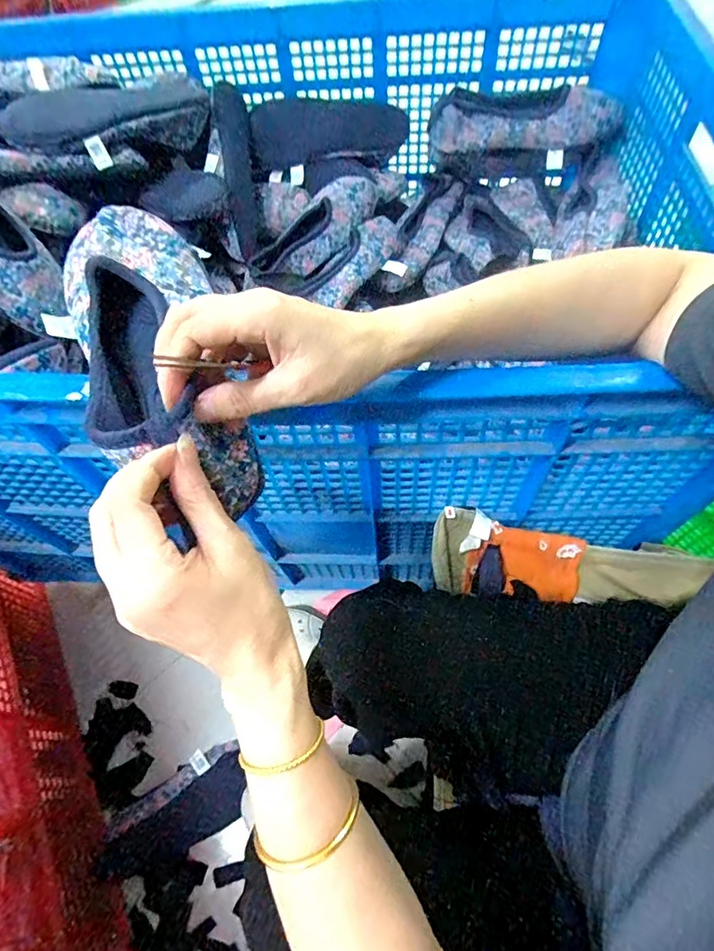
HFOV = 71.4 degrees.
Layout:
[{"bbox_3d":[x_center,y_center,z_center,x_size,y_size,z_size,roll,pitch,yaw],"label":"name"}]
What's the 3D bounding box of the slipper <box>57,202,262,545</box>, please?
[{"bbox_3d":[-0.132,-0.090,0.322,0.089,0.055,0.244,-24,67,-9],"label":"slipper"}]

